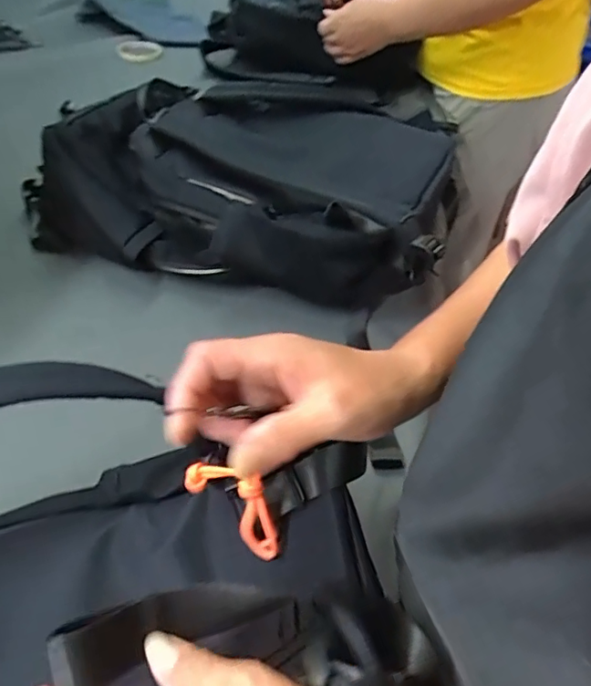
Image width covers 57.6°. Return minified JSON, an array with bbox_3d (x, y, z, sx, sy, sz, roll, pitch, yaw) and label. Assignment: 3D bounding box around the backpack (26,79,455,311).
[{"bbox_3d":[-0.077,-0.195,0.674,0.499,0.143,0.317,15,47,9],"label":"backpack"}]

